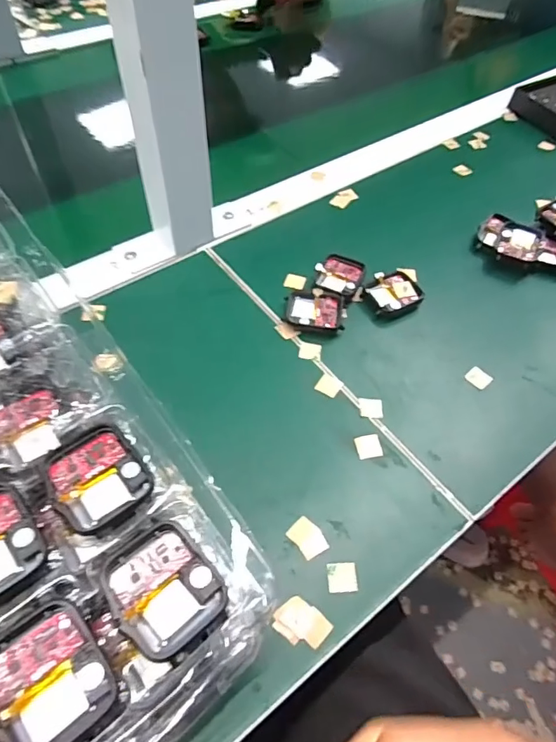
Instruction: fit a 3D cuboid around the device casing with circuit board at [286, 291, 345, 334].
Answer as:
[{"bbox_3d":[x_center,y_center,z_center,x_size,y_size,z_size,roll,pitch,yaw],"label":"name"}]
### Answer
[{"bbox_3d":[0.029,-0.047,0.377,0.044,0.009,0.036,6,55,2],"label":"device casing with circuit board"}]

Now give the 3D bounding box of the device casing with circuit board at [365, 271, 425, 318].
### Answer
[{"bbox_3d":[0.094,-0.063,0.393,0.043,0.014,0.037,-24,59,-18],"label":"device casing with circuit board"}]

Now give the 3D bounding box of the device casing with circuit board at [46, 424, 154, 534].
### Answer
[{"bbox_3d":[-0.078,0.046,0.209,0.037,0.006,0.043,-31,62,-22],"label":"device casing with circuit board"}]

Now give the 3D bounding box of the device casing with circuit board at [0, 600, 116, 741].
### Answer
[{"bbox_3d":[-0.081,0.107,0.168,0.036,0.009,0.042,-32,62,-23],"label":"device casing with circuit board"}]

